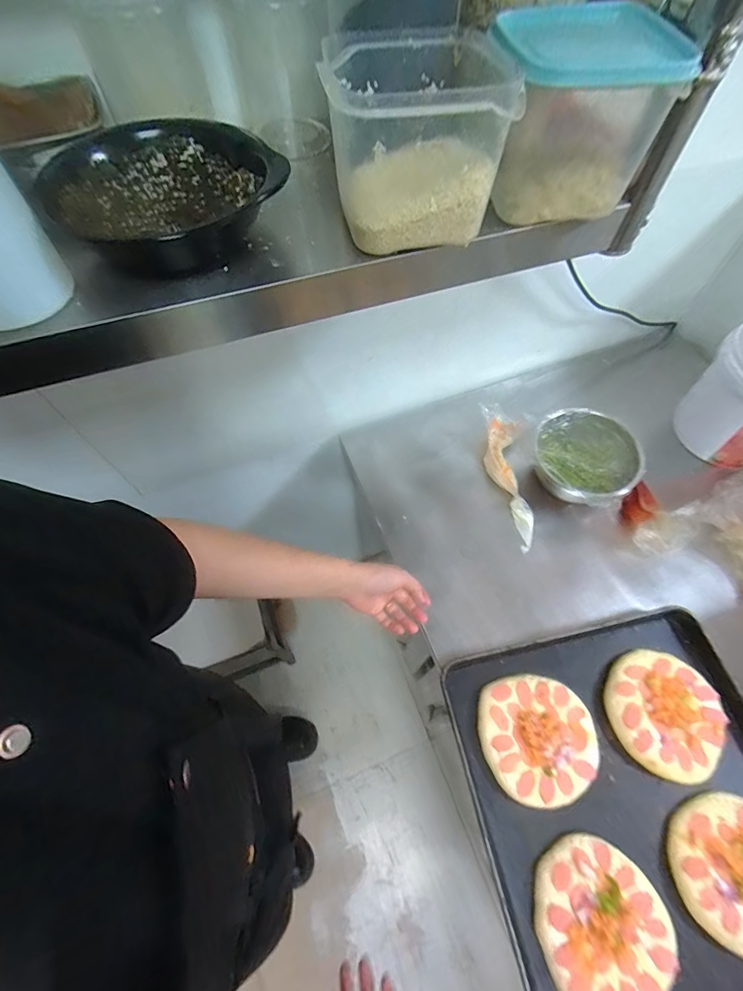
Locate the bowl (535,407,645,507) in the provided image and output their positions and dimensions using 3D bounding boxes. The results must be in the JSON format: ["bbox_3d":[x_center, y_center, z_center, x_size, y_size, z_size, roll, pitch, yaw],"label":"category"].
[{"bbox_3d":[0.364,-0.066,0.725,0.155,0.086,0.153,0,63,0],"label":"bowl"}]

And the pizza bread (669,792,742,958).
[{"bbox_3d":[0.436,0.442,0.493,0.137,0.022,0.146,24,65,12],"label":"pizza bread"}]

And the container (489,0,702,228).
[{"bbox_3d":[0.144,-0.278,0.310,0.127,0.088,0.117,-10,63,-5],"label":"container"}]

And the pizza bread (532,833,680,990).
[{"bbox_3d":[0.261,0.483,0.472,0.145,0.029,0.152,0,63,0],"label":"pizza bread"}]

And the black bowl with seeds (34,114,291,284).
[{"bbox_3d":[-0.135,-0.199,0.284,0.144,0.040,0.121,38,69,18],"label":"black bowl with seeds"}]

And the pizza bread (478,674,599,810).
[{"bbox_3d":[0.221,0.322,0.562,0.147,0.031,0.147,0,63,0],"label":"pizza bread"}]

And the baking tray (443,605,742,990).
[{"bbox_3d":[0.359,0.463,0.494,0.406,0.040,0.595,-11,63,-6],"label":"baking tray"}]

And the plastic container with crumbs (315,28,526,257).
[{"bbox_3d":[0.028,-0.240,0.287,0.105,0.083,0.115,-7,63,-4],"label":"plastic container with crumbs"}]

